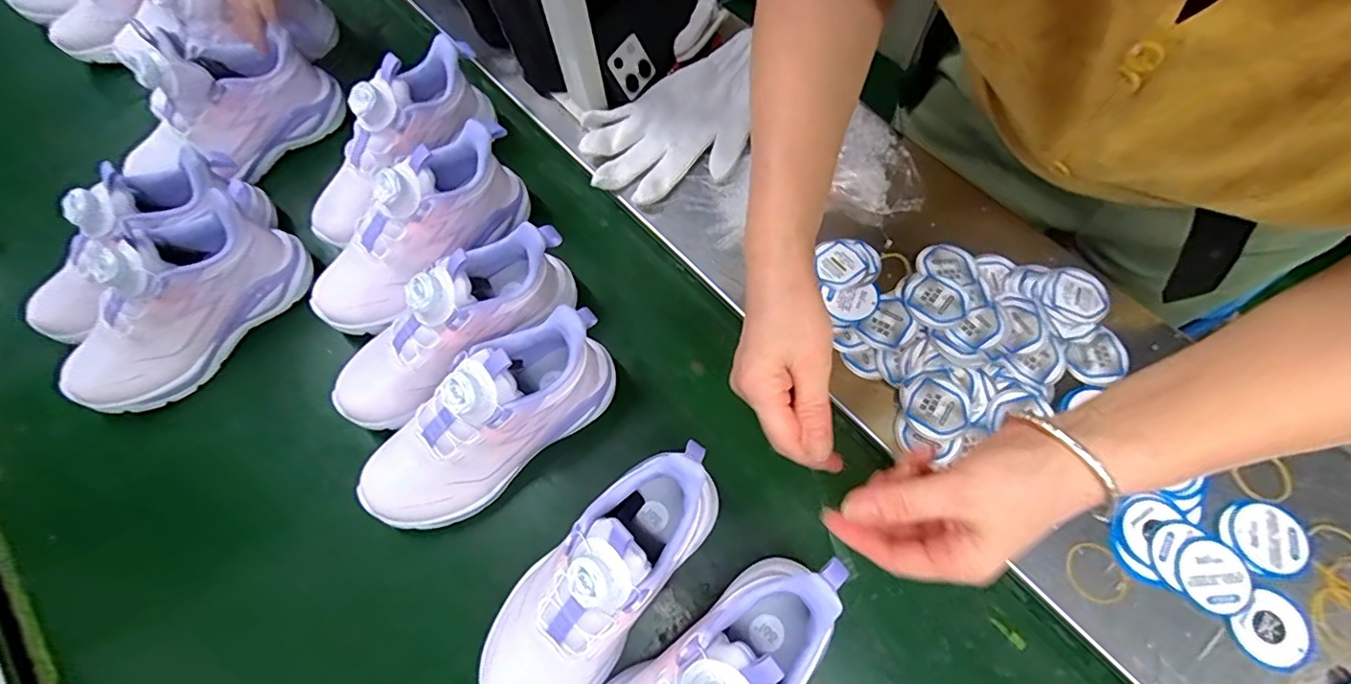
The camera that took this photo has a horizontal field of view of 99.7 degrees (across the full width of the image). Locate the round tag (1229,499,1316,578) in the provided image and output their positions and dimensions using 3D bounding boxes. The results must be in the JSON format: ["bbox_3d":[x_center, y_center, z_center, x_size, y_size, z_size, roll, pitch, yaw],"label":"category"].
[{"bbox_3d":[0.409,0.134,0.392,0.049,0.005,0.047,-1,68,3],"label":"round tag"}]

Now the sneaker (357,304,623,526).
[{"bbox_3d":[-0.141,0.055,0.421,0.207,0.112,0.084,-32,69,-12],"label":"sneaker"}]

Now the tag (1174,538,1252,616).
[{"bbox_3d":[0.362,0.157,0.382,0.045,0.004,0.045,-1,68,3],"label":"tag"}]

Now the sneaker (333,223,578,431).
[{"bbox_3d":[-0.182,-0.016,0.456,0.210,0.110,0.082,-35,70,-10],"label":"sneaker"}]

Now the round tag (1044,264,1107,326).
[{"bbox_3d":[0.322,-0.038,0.458,0.047,0.005,0.048,-1,68,3],"label":"round tag"}]

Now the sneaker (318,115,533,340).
[{"bbox_3d":[-0.223,-0.097,0.497,0.217,0.112,0.075,-44,72,-2],"label":"sneaker"}]

